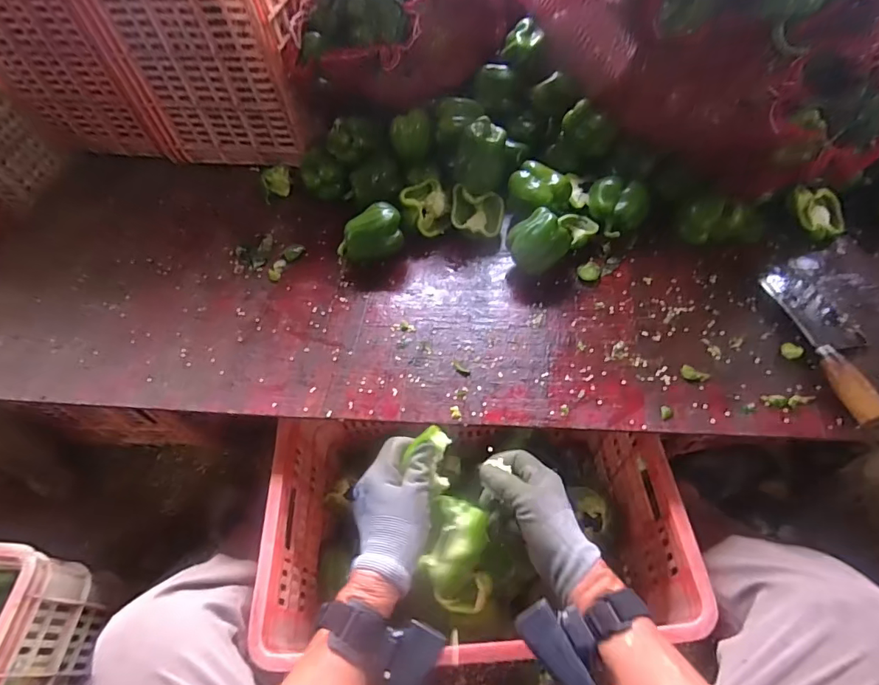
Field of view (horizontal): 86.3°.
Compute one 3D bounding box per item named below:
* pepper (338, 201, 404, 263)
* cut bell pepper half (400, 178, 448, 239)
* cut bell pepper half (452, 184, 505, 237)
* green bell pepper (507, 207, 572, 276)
[{"bbox_3d":[-0.103,-0.155,0.707,0.101,0.069,0.065,-29,59,-14],"label":"pepper"},{"bbox_3d":[-0.023,-0.215,0.735,0.073,0.053,0.090,-7,56,0],"label":"cut bell pepper half"},{"bbox_3d":[0.059,-0.200,0.723,0.076,0.039,0.079,1,55,5],"label":"cut bell pepper half"},{"bbox_3d":[0.141,-0.140,0.677,0.087,0.076,0.069,-26,58,-12],"label":"green bell pepper"}]

